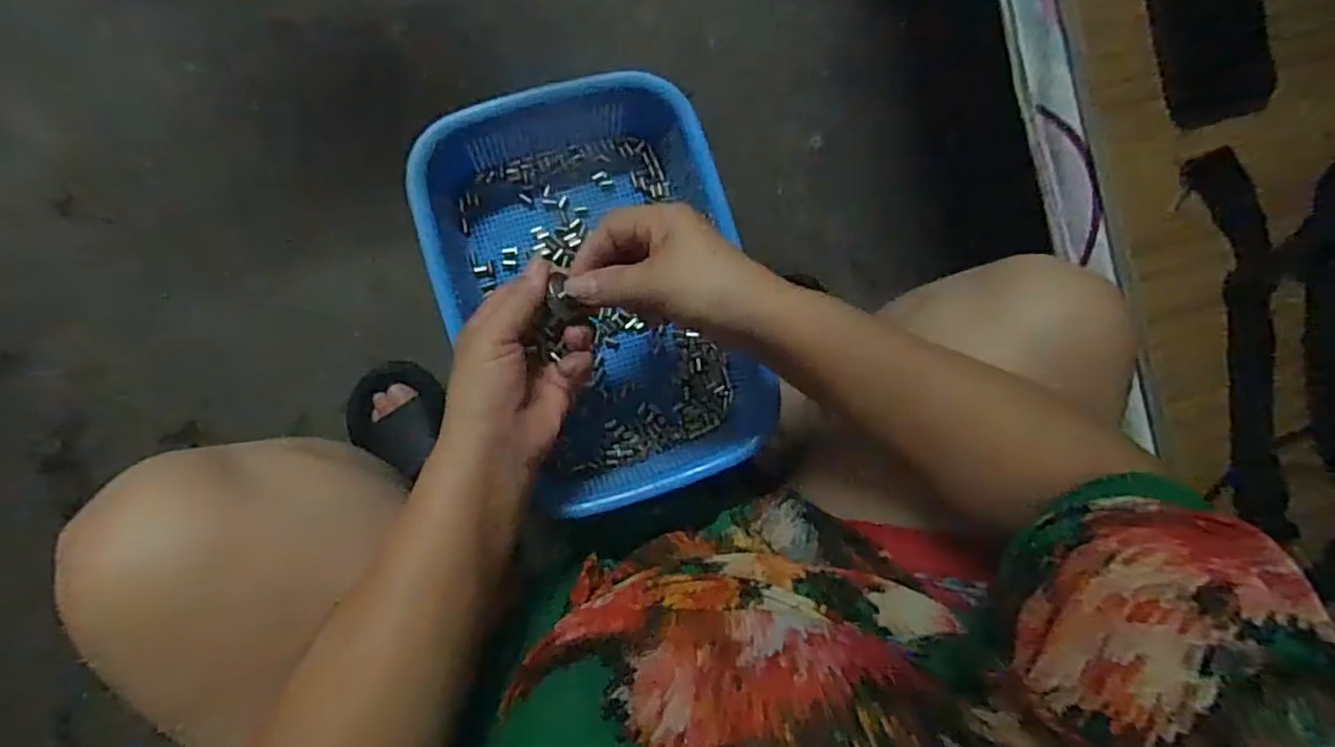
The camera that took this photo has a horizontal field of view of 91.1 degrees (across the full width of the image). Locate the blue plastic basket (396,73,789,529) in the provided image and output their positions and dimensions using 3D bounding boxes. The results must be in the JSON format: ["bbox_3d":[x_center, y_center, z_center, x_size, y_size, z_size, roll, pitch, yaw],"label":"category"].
[{"bbox_3d":[-0.052,-0.055,0.491,0.217,0.069,0.298,-18,92,-8],"label":"blue plastic basket"}]

